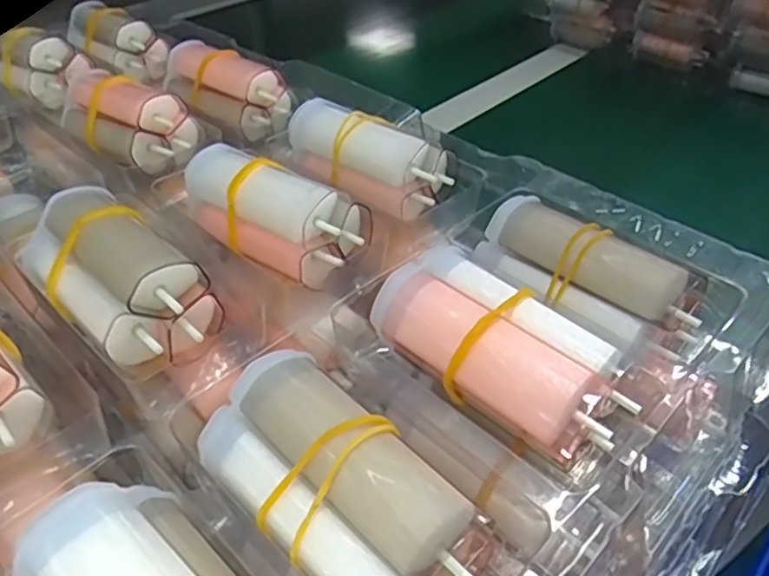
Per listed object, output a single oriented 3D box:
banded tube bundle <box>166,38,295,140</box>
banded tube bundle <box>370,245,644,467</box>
[{"bbox_3d":[-0.075,-0.097,0.302,0.066,0.026,0.032,30,50,30],"label":"banded tube bundle"},{"bbox_3d":[0.030,0.016,0.169,0.067,0.020,0.031,31,50,31],"label":"banded tube bundle"}]

